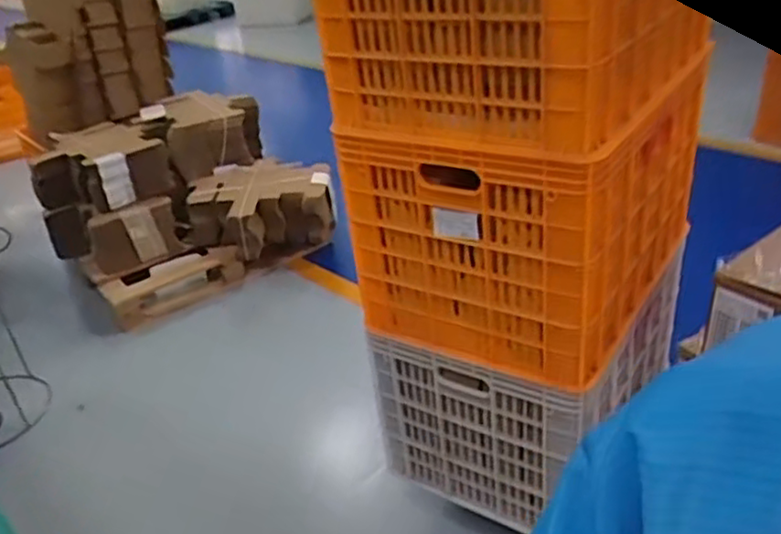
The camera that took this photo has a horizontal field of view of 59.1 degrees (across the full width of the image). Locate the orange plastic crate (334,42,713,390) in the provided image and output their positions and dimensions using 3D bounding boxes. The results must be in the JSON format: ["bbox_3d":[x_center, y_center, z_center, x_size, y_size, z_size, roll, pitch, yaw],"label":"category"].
[{"bbox_3d":[0.273,-0.138,1.318,0.446,0.380,0.587,15,36,32],"label":"orange plastic crate"}]

